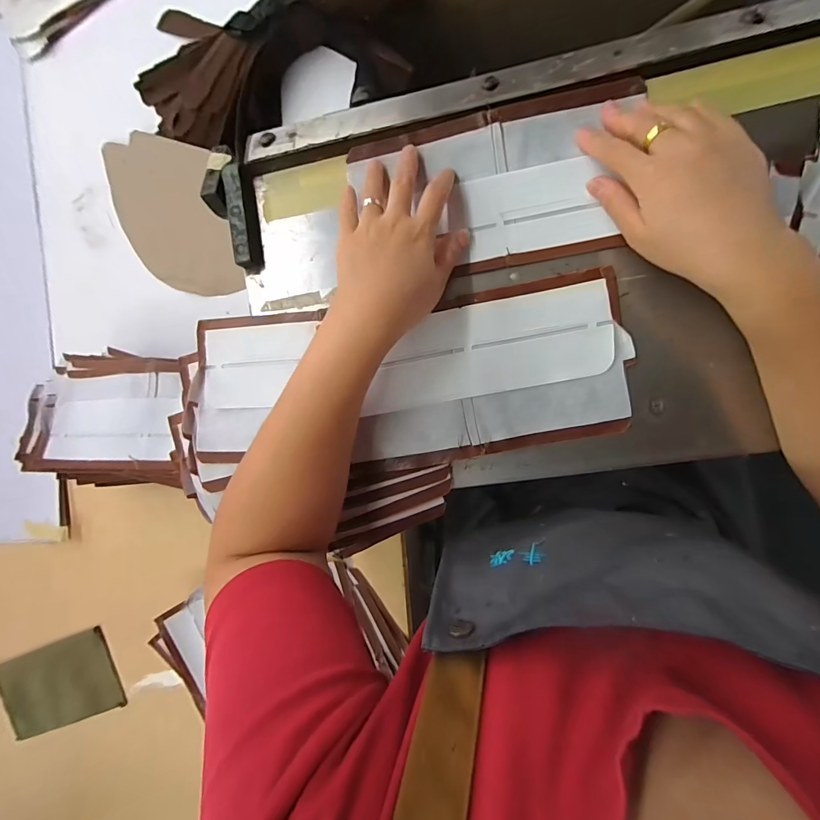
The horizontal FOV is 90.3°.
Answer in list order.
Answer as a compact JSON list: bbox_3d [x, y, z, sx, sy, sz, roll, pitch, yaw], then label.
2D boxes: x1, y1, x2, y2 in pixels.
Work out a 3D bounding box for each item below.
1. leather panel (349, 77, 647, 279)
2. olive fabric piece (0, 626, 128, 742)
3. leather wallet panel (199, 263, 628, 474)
[{"bbox_3d":[0.060,-0.167,0.313,0.202,0.009,0.116,-7,92,9],"label":"leather panel"},{"bbox_3d":[-0.471,0.366,0.543,0.179,0.012,0.106,-22,86,9],"label":"olive fabric piece"},{"bbox_3d":[-0.013,-0.023,0.326,0.348,0.013,0.134,-5,92,8],"label":"leather wallet panel"}]

